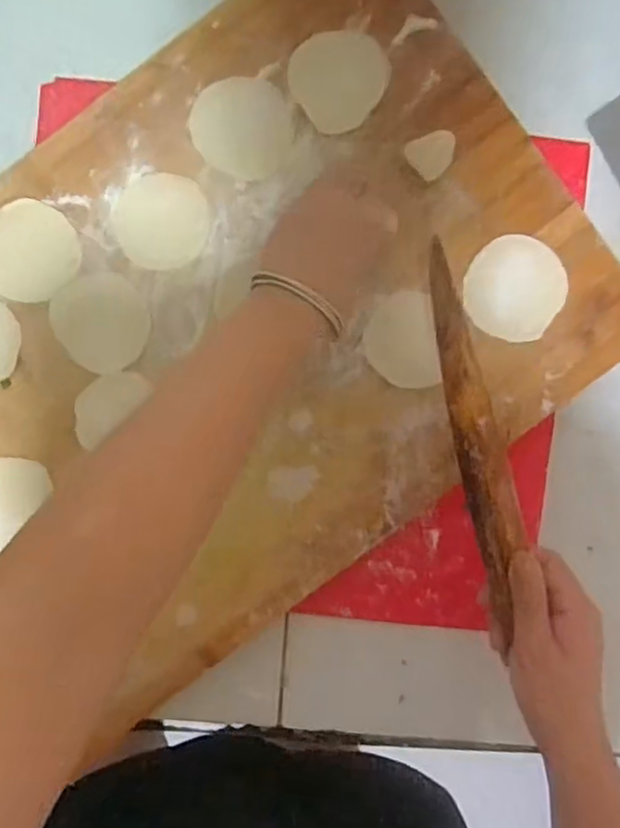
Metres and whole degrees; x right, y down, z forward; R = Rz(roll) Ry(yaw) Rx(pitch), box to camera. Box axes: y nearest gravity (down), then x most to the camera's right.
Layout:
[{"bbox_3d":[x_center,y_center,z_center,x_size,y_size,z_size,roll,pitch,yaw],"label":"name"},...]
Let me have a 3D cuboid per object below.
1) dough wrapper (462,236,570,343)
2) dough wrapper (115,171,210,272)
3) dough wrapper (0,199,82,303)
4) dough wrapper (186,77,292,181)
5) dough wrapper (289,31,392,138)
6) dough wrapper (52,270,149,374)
[{"bbox_3d":[0.147,-0.089,0.457,0.069,0.006,0.068,0,98,1],"label":"dough wrapper"},{"bbox_3d":[-0.104,-0.136,0.453,0.063,0.004,0.065,9,92,-1],"label":"dough wrapper"},{"bbox_3d":[-0.197,-0.113,0.449,0.066,0.004,0.065,0,92,0],"label":"dough wrapper"},{"bbox_3d":[-0.048,-0.200,0.449,0.069,0.004,0.066,8,92,-1],"label":"dough wrapper"},{"bbox_3d":[0.022,-0.235,0.449,0.067,0.004,0.064,0,92,0],"label":"dough wrapper"},{"bbox_3d":[-0.148,-0.066,0.456,0.064,0.004,0.069,0,92,0],"label":"dough wrapper"}]

